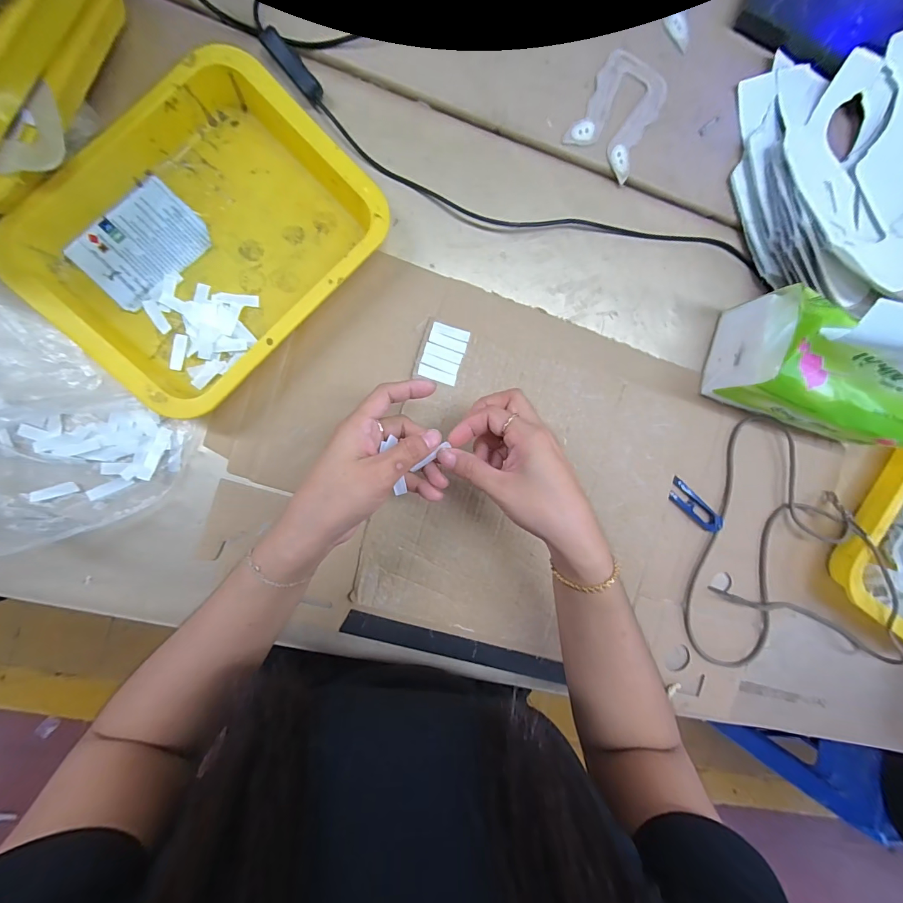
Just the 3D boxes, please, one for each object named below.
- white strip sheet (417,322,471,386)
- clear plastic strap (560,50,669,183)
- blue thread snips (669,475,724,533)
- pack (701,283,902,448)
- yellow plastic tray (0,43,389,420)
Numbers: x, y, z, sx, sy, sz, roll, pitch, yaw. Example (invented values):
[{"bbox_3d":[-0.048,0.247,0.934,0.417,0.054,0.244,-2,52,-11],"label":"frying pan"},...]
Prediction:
[{"bbox_3d":[-0.007,-0.093,0.379,0.037,0.004,0.054,19,90,-8],"label":"white strip sheet"},{"bbox_3d":[0.168,-0.339,0.395,0.070,0.004,0.117,27,88,-8],"label":"clear plastic strap"},{"bbox_3d":[0.264,0.061,0.430,0.078,0.004,0.023,41,87,-8],"label":"blue thread snips"},{"bbox_3d":[0.373,-0.070,0.363,0.193,0.150,0.093,19,90,-8],"label":"pack"},{"bbox_3d":[-0.201,-0.174,0.334,0.196,0.043,0.249,44,86,-7],"label":"yellow plastic tray"}]

